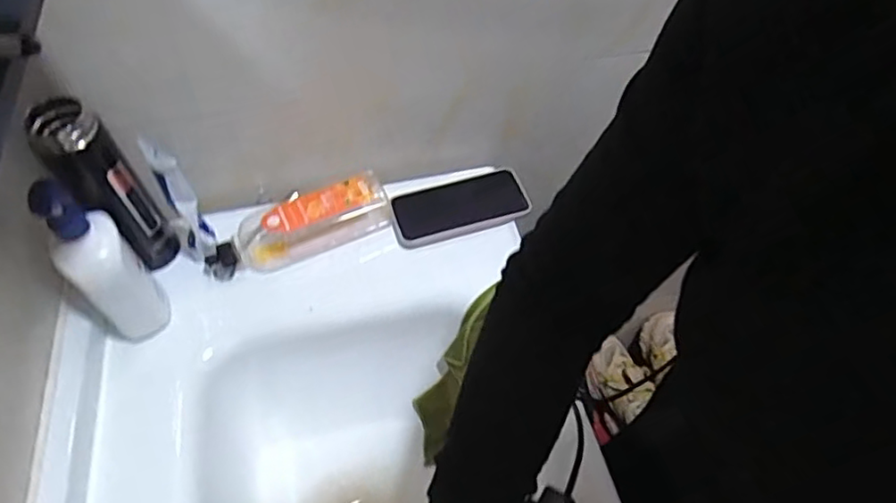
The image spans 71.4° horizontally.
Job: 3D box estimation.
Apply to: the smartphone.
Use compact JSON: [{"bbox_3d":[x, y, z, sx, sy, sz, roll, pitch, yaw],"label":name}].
[{"bbox_3d":[0.013,-0.058,0.756,0.162,0.013,0.084,-15,54,-7],"label":"smartphone"}]

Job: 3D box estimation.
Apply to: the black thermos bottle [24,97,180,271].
[{"bbox_3d":[-0.352,-0.058,0.651,0.063,0.205,0.063,-38,63,-23],"label":"black thermos bottle"}]

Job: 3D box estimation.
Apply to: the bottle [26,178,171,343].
[{"bbox_3d":[-0.338,0.014,0.609,0.063,0.176,0.071,-38,63,-23],"label":"bottle"}]

